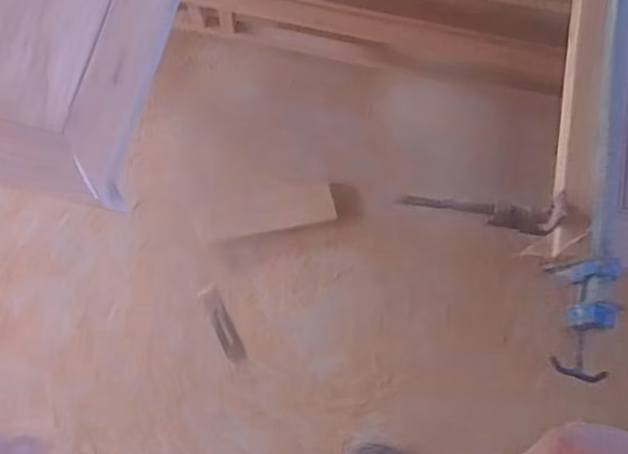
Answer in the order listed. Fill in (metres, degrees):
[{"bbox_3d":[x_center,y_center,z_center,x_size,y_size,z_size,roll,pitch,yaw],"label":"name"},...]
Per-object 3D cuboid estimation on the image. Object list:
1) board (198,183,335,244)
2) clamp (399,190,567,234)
[{"bbox_3d":[-0.113,-0.042,1.479,0.315,0.011,0.110,-11,75,-6],"label":"board"},{"bbox_3d":[0.216,-0.016,0.827,0.204,0.068,0.044,2,74,-3],"label":"clamp"}]

